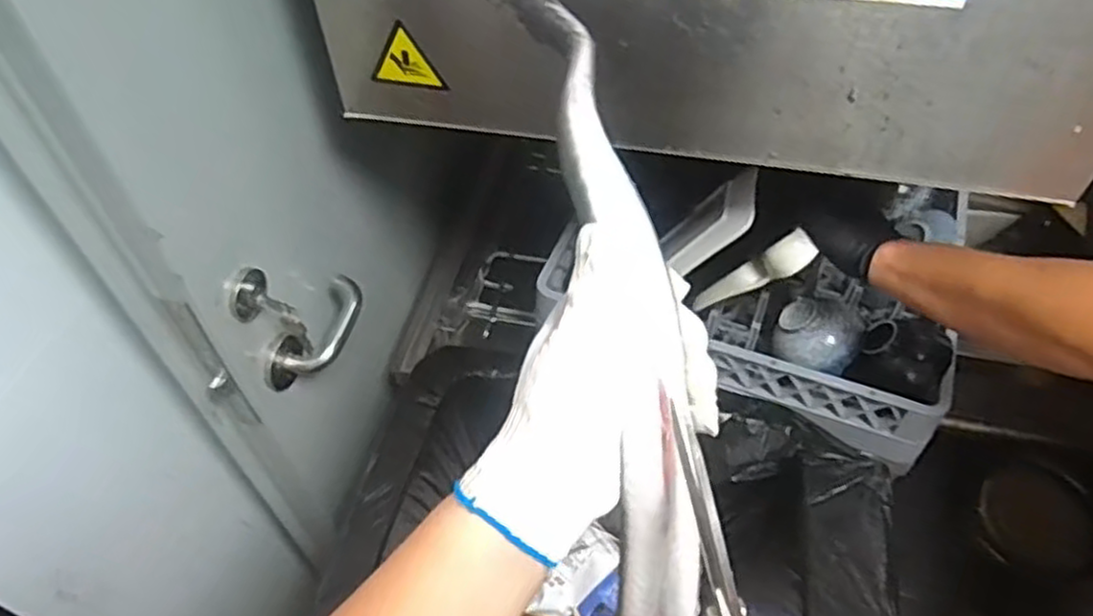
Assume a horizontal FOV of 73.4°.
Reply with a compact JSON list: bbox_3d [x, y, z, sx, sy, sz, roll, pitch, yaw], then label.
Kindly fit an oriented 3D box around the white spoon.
[{"bbox_3d":[0.222,-0.033,0.810,0.037,0.171,0.019,37,54,-12],"label":"white spoon"}]

